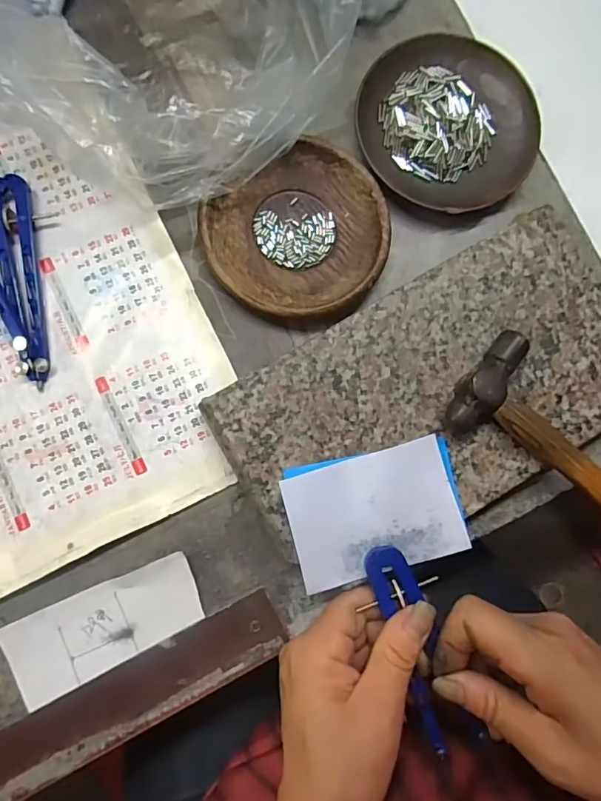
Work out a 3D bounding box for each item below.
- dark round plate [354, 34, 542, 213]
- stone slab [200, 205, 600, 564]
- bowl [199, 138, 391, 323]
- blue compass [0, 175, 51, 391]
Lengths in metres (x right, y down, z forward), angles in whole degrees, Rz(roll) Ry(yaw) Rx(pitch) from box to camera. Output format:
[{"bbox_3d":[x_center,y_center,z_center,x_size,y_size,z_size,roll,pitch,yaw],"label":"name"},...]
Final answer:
[{"bbox_3d":[0.095,-0.177,0.319,0.113,0.014,0.113,0,83,-4],"label":"dark round plate"},{"bbox_3d":[0.086,0.005,0.294,0.244,0.025,0.147,-29,86,-7],"label":"stone slab"},{"bbox_3d":[0.001,-0.098,0.304,0.107,0.016,0.100,0,83,-4],"label":"bowl"},{"bbox_3d":[-0.167,-0.071,0.292,0.024,0.011,0.123,-8,84,-5],"label":"blue compass"}]

